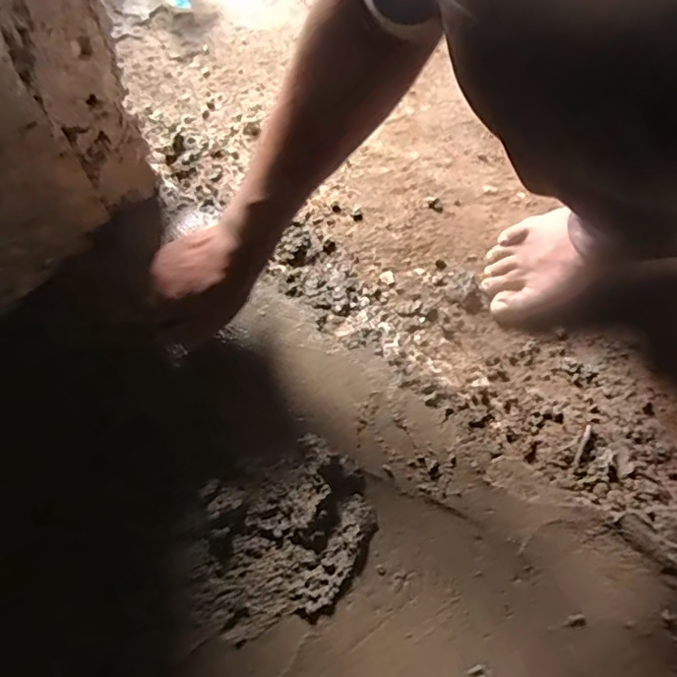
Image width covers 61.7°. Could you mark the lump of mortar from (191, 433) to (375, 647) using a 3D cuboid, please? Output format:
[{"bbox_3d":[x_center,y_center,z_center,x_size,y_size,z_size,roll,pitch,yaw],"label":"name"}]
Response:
[{"bbox_3d":[-0.052,0.168,0.493,0.164,0.020,0.131,-24,68,-9],"label":"lump of mortar"}]

